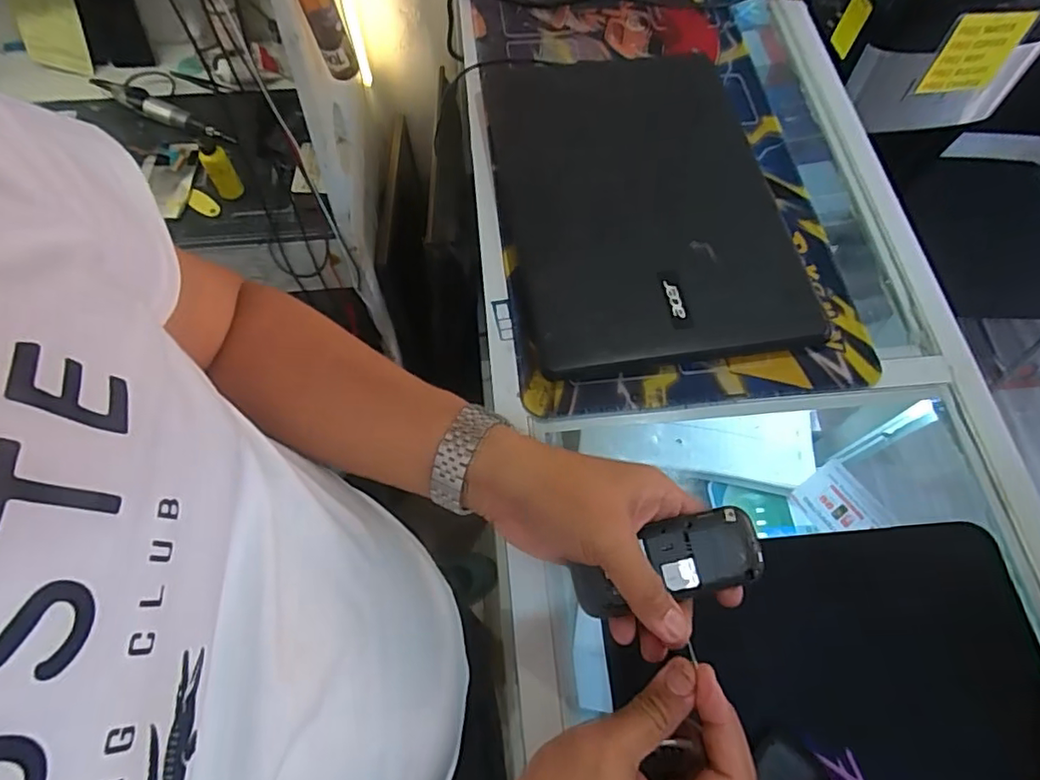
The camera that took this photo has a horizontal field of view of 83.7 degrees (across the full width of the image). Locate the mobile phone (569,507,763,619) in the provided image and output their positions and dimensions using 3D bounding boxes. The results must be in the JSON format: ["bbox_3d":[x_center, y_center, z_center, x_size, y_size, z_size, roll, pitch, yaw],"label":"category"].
[{"bbox_3d":[0.083,0.101,0.335,0.107,0.019,0.041,-22,66,11],"label":"mobile phone"}]

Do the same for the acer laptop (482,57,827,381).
[{"bbox_3d":[0.111,-0.182,0.537,0.247,0.033,0.343,-8,66,-5],"label":"acer laptop"}]

